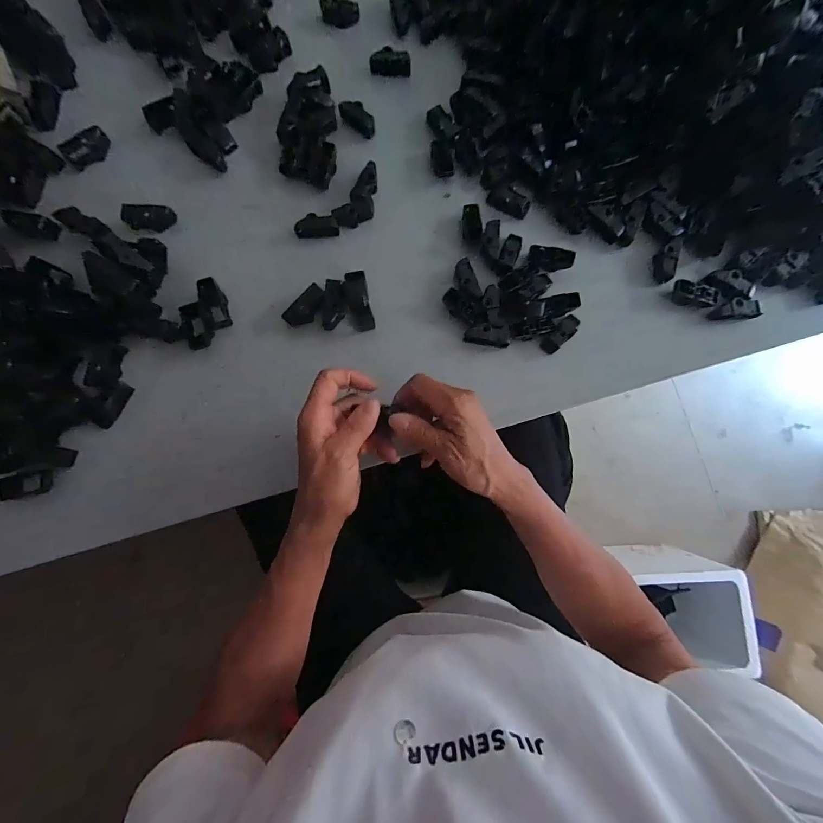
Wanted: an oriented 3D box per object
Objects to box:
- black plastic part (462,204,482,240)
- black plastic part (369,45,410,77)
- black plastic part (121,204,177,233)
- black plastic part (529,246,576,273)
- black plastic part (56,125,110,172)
[{"bbox_3d":[0.065,-0.204,0.394,0.020,0.009,0.039,-1,84,1],"label":"black plastic part"},{"bbox_3d":[-0.024,-0.401,0.421,0.046,0.021,0.015,7,85,2],"label":"black plastic part"},{"bbox_3d":[-0.282,-0.206,0.395,0.049,0.017,0.025,1,84,1],"label":"black plastic part"},{"bbox_3d":[0.146,-0.161,0.386,0.045,0.014,0.026,4,84,1],"label":"black plastic part"},{"bbox_3d":[-0.360,-0.292,0.405,0.049,0.021,0.020,-41,85,-3],"label":"black plastic part"}]

